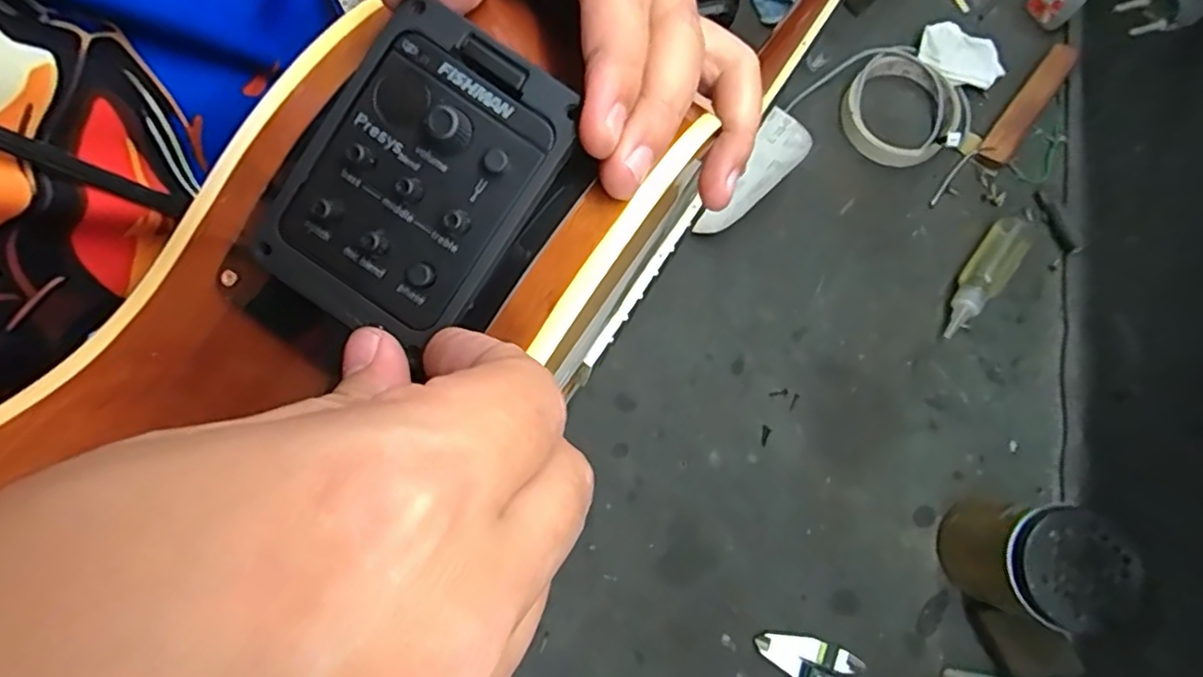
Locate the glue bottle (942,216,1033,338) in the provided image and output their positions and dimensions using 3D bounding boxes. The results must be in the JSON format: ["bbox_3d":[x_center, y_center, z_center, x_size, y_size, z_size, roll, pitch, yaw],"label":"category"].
[{"bbox_3d":[0.281,-0.044,0.456,0.027,0.024,0.101,37,80,6],"label":"glue bottle"}]

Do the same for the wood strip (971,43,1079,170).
[{"bbox_3d":[0.333,-0.181,0.485,0.025,0.017,0.121,38,80,7],"label":"wood strip"}]

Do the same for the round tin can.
[{"bbox_3d":[0.266,0.140,0.386,0.060,0.096,0.064,0,78,-1],"label":"round tin can"}]

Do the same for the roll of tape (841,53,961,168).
[{"bbox_3d":[0.232,-0.178,0.482,0.083,0.024,0.085,0,78,-1],"label":"roll of tape"}]

